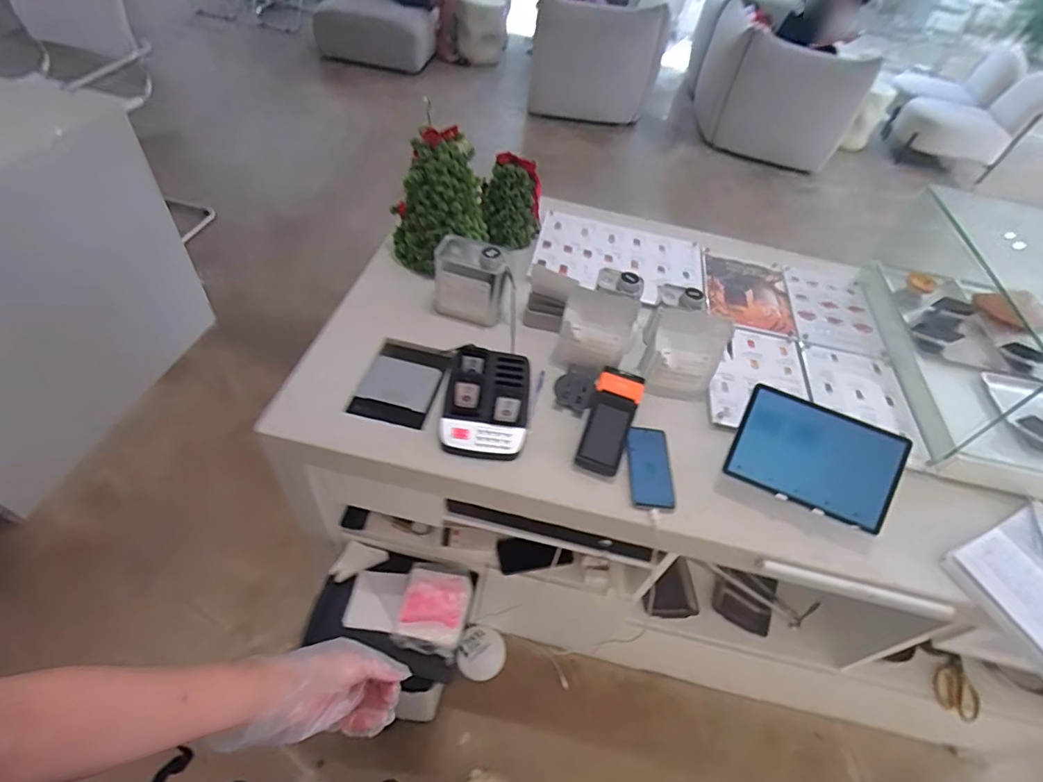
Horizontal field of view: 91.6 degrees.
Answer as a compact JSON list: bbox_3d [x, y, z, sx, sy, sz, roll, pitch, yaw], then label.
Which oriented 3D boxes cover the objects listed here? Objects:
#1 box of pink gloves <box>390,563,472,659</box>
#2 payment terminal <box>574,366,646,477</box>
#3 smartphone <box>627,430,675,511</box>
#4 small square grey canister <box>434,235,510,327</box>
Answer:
[{"bbox_3d":[-0.174,0.434,1.019,0.136,0.053,0.166,10,49,-1],"label":"box of pink gloves"},{"bbox_3d":[0.161,0.047,0.906,0.083,0.039,0.212,16,61,13],"label":"payment terminal"},{"bbox_3d":[0.221,0.131,0.874,0.073,0.014,0.150,2,57,-1],"label":"smartphone"},{"bbox_3d":[-0.101,-0.224,1.043,0.157,0.153,0.076,20,50,7],"label":"small square grey canister"}]

